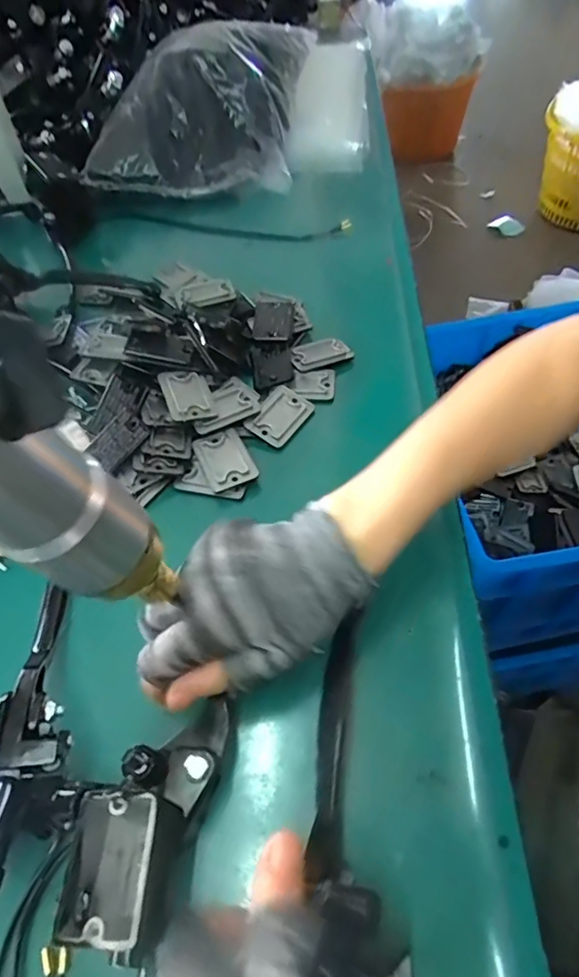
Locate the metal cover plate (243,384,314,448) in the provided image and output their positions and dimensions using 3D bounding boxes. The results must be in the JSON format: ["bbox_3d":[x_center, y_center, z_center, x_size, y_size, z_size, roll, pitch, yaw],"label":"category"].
[{"bbox_3d":[-0.007,-0.058,0.438,0.035,0.004,0.053,34,64,6],"label":"metal cover plate"}]

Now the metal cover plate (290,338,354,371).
[{"bbox_3d":[0.027,-0.116,0.480,0.050,0.009,0.025,-16,55,-9],"label":"metal cover plate"}]

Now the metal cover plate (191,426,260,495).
[{"bbox_3d":[-0.048,-0.021,0.411,0.036,0.010,0.051,-23,56,-13],"label":"metal cover plate"}]

